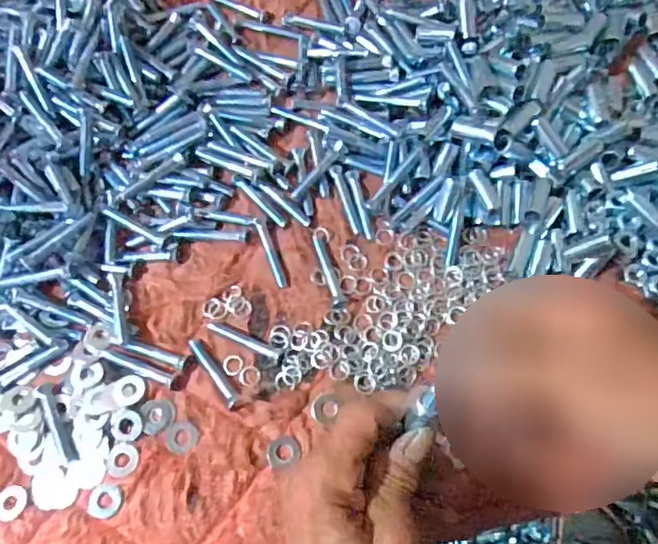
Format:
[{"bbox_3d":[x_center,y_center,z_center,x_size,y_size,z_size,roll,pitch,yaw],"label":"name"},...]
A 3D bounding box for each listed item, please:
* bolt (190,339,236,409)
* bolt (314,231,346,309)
[{"bbox_3d":[-0.082,0.070,0.409,0.009,0.008,0.057,-36,74,-9],"label":"bolt"},{"bbox_3d":[0.000,-0.002,0.432,0.009,0.004,0.059,-17,72,-3],"label":"bolt"}]

